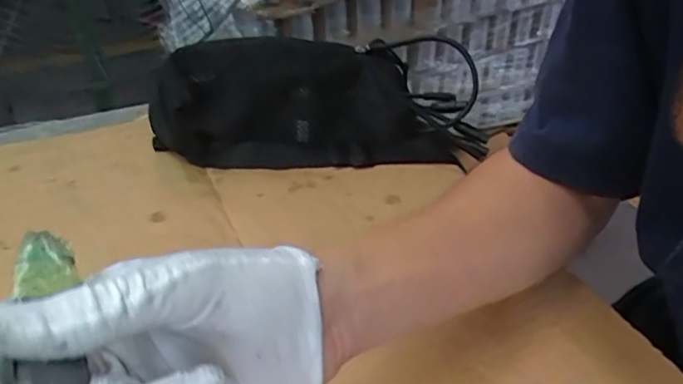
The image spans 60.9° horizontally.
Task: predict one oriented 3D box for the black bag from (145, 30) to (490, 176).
[{"bbox_3d":[-0.028,-0.080,0.509,0.293,0.093,0.085,-3,37,-3],"label":"black bag"}]

